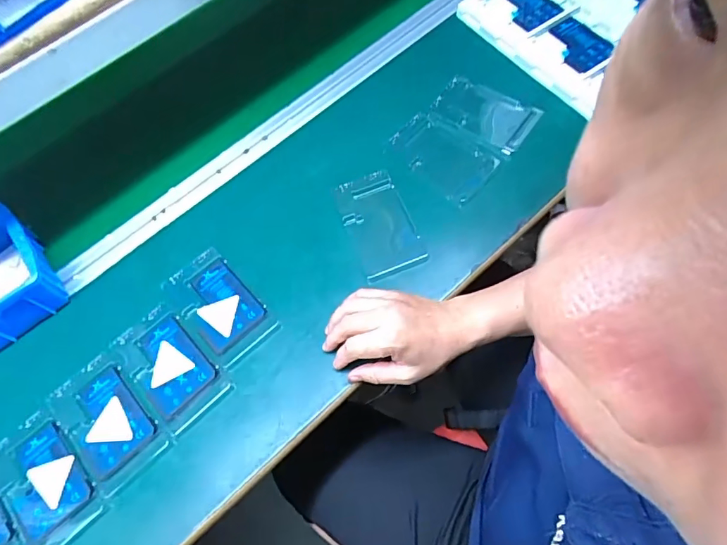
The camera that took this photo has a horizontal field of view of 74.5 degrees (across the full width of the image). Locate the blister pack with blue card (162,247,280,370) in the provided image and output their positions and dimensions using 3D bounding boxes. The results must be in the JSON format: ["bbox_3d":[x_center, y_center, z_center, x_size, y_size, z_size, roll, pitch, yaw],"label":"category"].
[{"bbox_3d":[-0.155,0.033,0.510,0.070,0.004,0.125,-39,66,-13],"label":"blister pack with blue card"}]

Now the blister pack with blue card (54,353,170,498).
[{"bbox_3d":[-0.252,0.144,0.469,0.071,0.006,0.122,-41,66,-13],"label":"blister pack with blue card"}]

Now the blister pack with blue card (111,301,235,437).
[{"bbox_3d":[-0.199,0.093,0.487,0.072,0.004,0.126,-41,66,-13],"label":"blister pack with blue card"}]

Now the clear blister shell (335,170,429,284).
[{"bbox_3d":[0.018,-0.055,0.545,0.071,0.012,0.129,-22,63,-4],"label":"clear blister shell"}]

